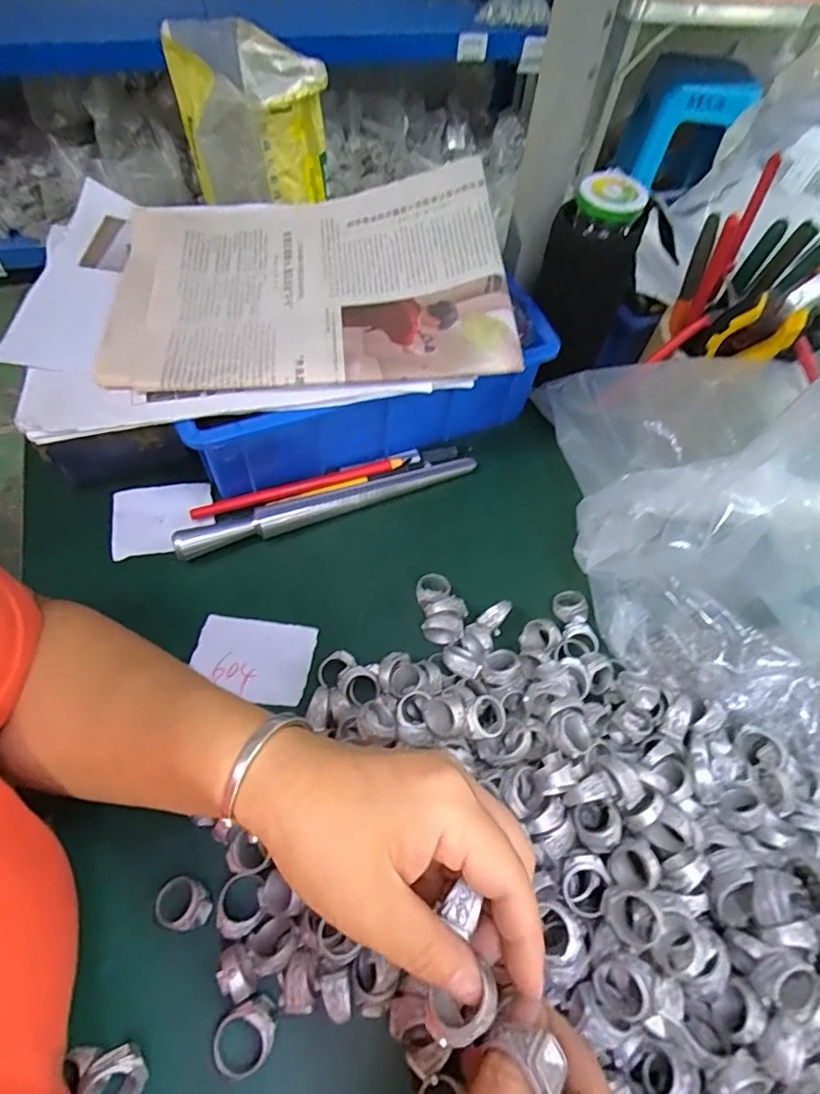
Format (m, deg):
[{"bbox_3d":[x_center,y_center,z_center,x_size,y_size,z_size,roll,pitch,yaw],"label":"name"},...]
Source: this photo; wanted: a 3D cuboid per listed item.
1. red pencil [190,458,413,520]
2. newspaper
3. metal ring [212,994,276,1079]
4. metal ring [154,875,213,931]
[{"bbox_3d":[-0.084,-0.047,0.440,0.173,0.013,0.012,-14,60,-13],"label":"red pencil"},{"bbox_3d":[-0.081,-0.215,0.422,0.291,0.046,0.226,-6,63,-1],"label":"newspaper"},{"bbox_3d":[-0.078,0.235,0.265,0.031,0.012,0.026,-30,65,-21],"label":"metal ring"},{"bbox_3d":[-0.119,0.188,0.293,0.030,0.011,0.023,17,58,6],"label":"metal ring"}]

